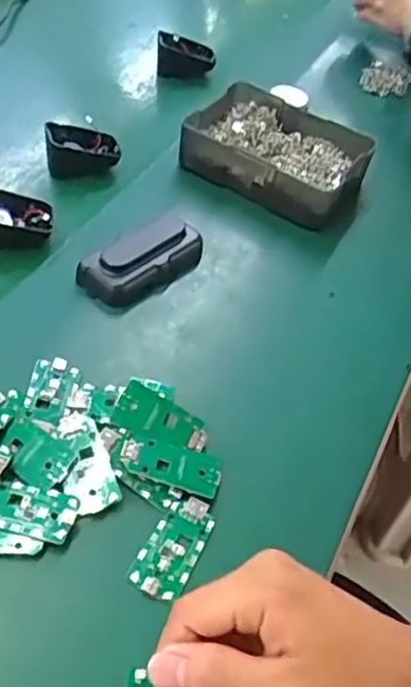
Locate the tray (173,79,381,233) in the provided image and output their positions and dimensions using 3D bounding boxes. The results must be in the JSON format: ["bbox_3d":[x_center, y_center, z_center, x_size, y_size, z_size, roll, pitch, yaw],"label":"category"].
[{"bbox_3d":[0.070,-0.182,0.660,0.171,0.047,0.130,24,50,13],"label":"tray"}]

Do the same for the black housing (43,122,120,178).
[{"bbox_3d":[-0.115,-0.185,0.644,0.066,0.030,0.038,-3,50,-11],"label":"black housing"}]

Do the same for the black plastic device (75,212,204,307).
[{"bbox_3d":[-0.049,-0.071,0.552,0.054,0.033,0.108,34,53,20],"label":"black plastic device"}]

